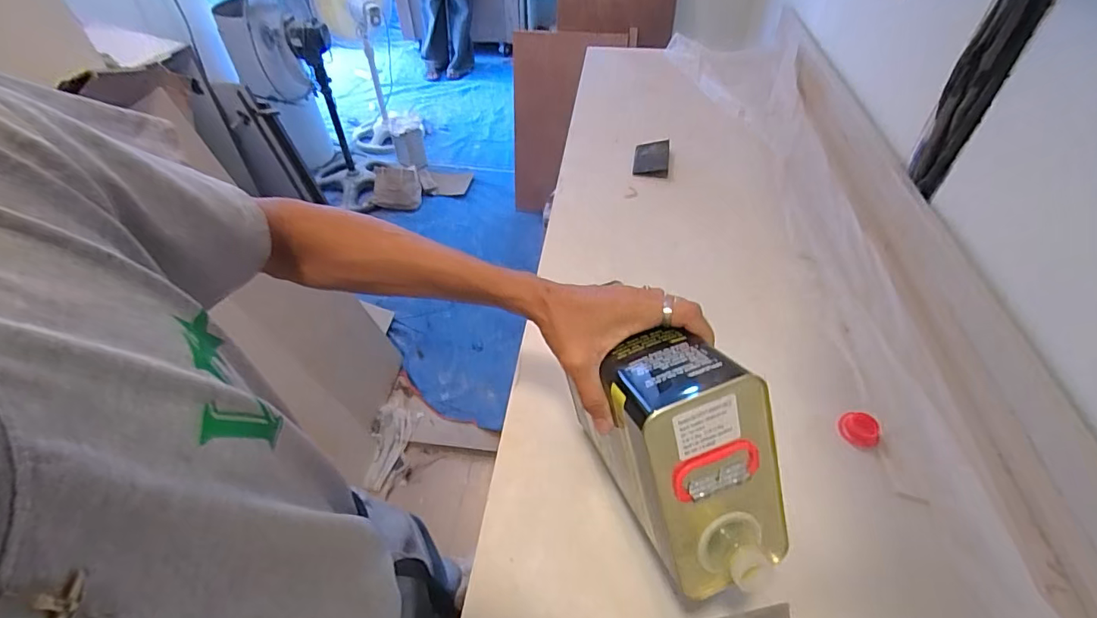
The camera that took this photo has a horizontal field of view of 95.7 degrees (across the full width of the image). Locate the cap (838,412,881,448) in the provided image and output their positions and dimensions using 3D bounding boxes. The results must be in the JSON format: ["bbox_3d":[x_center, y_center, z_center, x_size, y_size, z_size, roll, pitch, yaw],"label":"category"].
[{"bbox_3d":[0.358,0.137,0.571,0.038,0.018,0.036,-1,45,1],"label":"cap"}]

